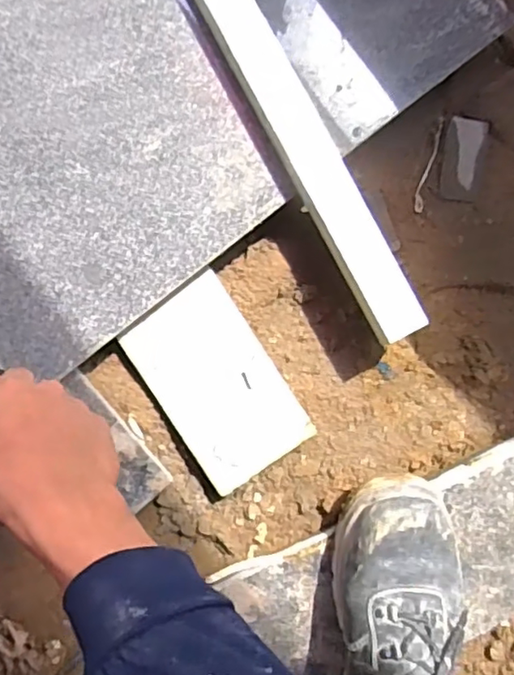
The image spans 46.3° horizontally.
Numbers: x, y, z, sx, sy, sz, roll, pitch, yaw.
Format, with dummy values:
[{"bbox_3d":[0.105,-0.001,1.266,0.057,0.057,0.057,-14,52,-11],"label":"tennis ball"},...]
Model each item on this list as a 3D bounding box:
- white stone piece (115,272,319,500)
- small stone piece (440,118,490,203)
[{"bbox_3d":[-0.036,0.042,0.543,0.100,0.019,0.170,-33,91,-7],"label":"white stone piece"},{"bbox_3d":[0.202,-0.173,0.587,0.041,0.004,0.075,5,100,-15],"label":"small stone piece"}]

